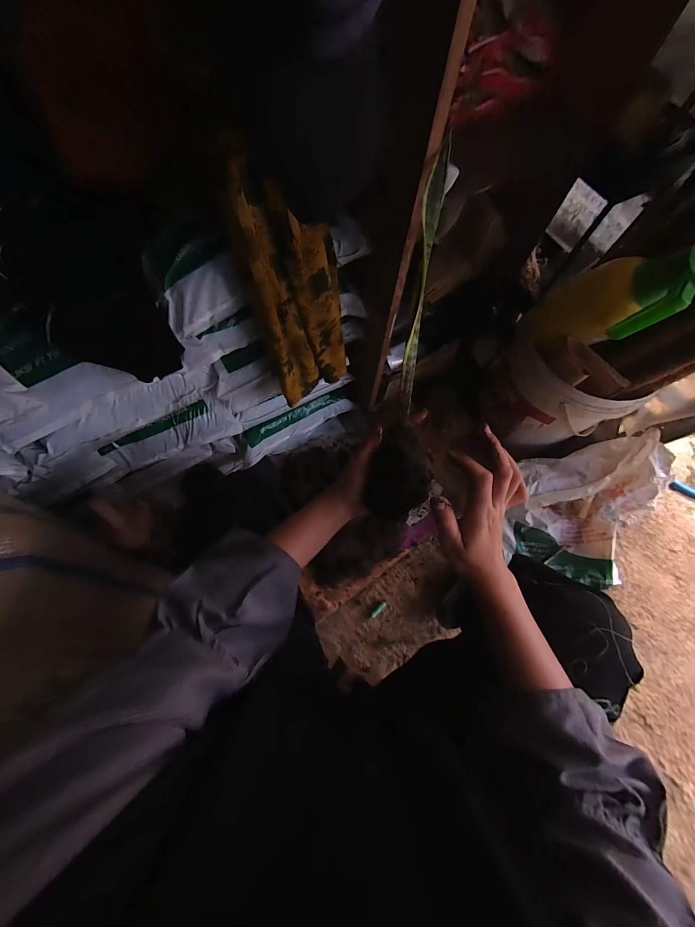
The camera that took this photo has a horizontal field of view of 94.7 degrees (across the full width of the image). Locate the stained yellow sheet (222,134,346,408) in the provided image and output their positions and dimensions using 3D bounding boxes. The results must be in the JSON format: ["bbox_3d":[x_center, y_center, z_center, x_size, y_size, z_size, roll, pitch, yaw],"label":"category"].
[{"bbox_3d":[-0.069,-0.237,0.494,0.153,0.367,0.048,-30,68,-14],"label":"stained yellow sheet"}]

